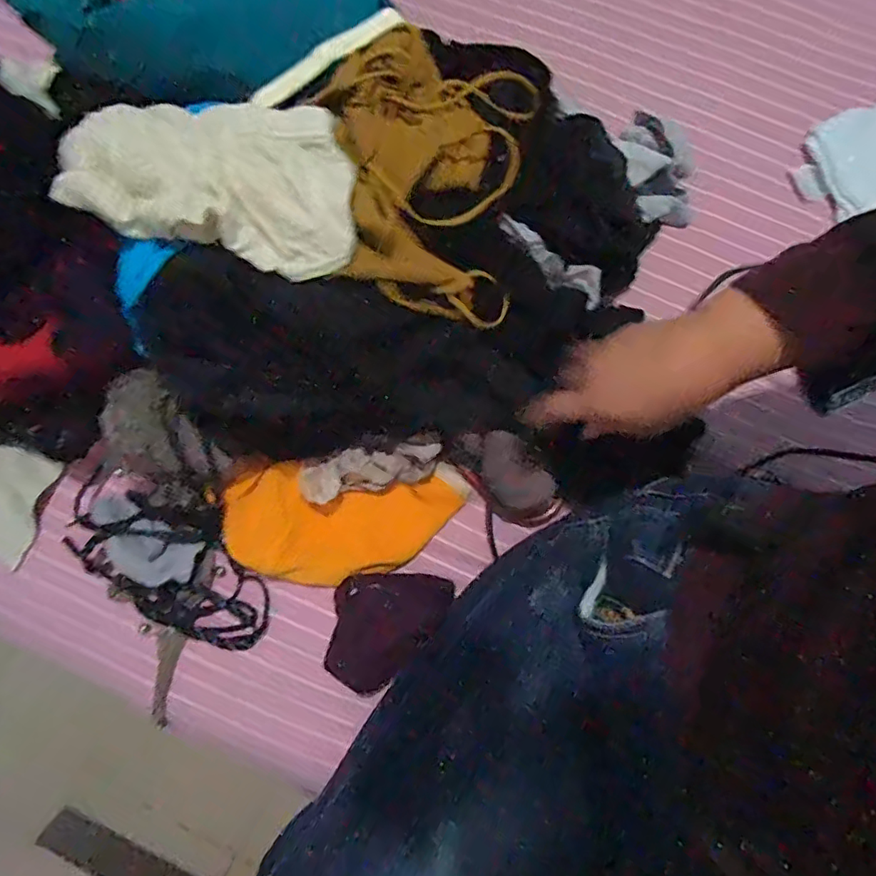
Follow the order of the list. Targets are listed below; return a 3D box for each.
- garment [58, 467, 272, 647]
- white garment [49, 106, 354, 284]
[{"bbox_3d":[-0.244,0.103,0.510,0.210,0.048,0.111,25,81,5],"label":"garment"},{"bbox_3d":[-0.156,-0.180,0.383,0.222,0.034,0.106,16,79,6],"label":"white garment"}]

